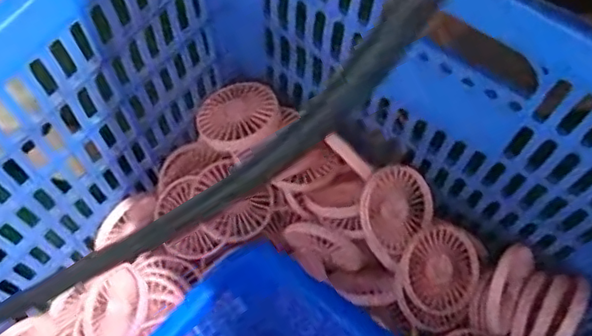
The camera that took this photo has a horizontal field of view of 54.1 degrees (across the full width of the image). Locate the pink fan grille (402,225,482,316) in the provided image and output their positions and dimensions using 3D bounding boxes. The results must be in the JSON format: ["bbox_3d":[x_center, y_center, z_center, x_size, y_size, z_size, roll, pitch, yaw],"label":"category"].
[{"bbox_3d":[0.150,0.106,0.600,0.088,0.019,0.086,2,82,-17],"label":"pink fan grille"}]

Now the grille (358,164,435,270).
[{"bbox_3d":[0.099,0.042,0.593,0.084,0.017,0.088,-2,95,-24],"label":"grille"}]

